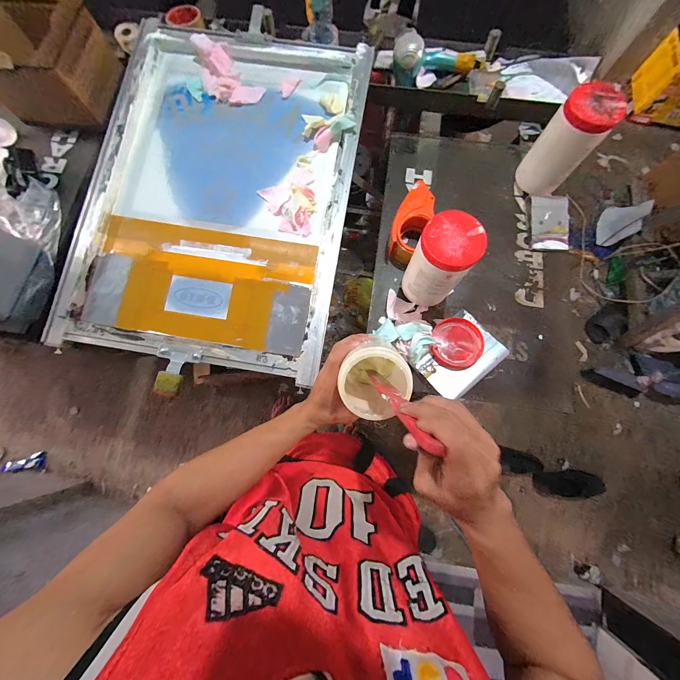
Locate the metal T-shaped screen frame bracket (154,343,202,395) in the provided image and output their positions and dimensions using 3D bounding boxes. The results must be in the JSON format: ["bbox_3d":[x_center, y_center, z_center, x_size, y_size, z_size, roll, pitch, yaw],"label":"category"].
[{"bbox_3d":[-0.313,0.055,0.529,0.081,0.025,0.087,14,78,3],"label":"metal T-shaped screen frame bracket"}]

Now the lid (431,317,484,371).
[{"bbox_3d":[0.226,0.006,0.551,0.089,0.016,0.097,0,77,0],"label":"lid"}]

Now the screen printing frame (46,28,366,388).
[{"bbox_3d":[-0.244,-0.316,0.608,0.526,0.050,0.720,9,83,2],"label":"screen printing frame"}]

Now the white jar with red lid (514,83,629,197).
[{"bbox_3d":[0.443,-0.382,0.578,0.095,0.185,0.090,0,77,0],"label":"white jar with red lid"}]

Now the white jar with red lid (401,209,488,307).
[{"bbox_3d":[0.172,-0.130,0.507,0.089,0.164,0.093,0,77,0],"label":"white jar with red lid"}]

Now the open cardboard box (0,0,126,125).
[{"bbox_3d":[-0.646,-0.686,0.647,0.254,0.196,0.333,8,77,2],"label":"open cardboard box"}]

